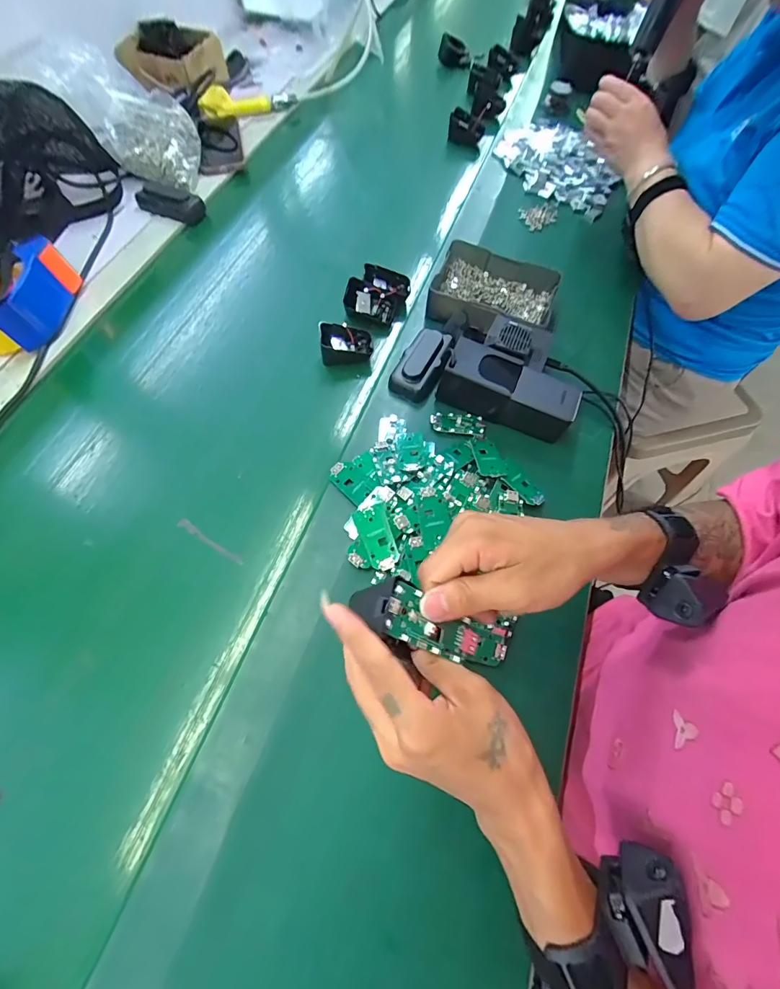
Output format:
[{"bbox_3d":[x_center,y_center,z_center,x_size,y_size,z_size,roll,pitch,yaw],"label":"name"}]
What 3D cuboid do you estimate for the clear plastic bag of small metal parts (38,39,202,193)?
[{"bbox_3d":[-0.406,-0.603,0.670,0.164,0.141,0.129,4,64,1],"label":"clear plastic bag of small metal parts"}]

